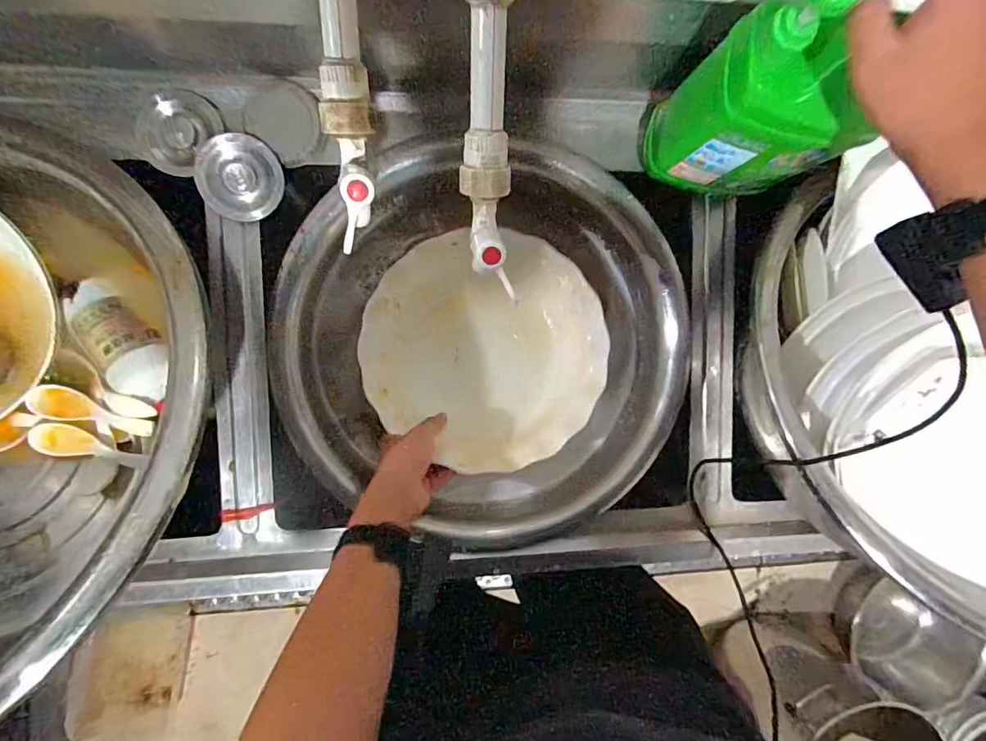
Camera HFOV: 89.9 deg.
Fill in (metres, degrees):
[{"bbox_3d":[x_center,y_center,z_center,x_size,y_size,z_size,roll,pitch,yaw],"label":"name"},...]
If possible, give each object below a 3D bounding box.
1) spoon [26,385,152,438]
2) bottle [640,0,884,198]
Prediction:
[{"bbox_3d":[-0.439,0.044,0.542,0.136,0.025,0.035,13,92,-8],"label":"spoon"},{"bbox_3d":[0.241,-0.231,0.433,0.151,0.242,0.075,11,92,-8],"label":"bottle"}]

